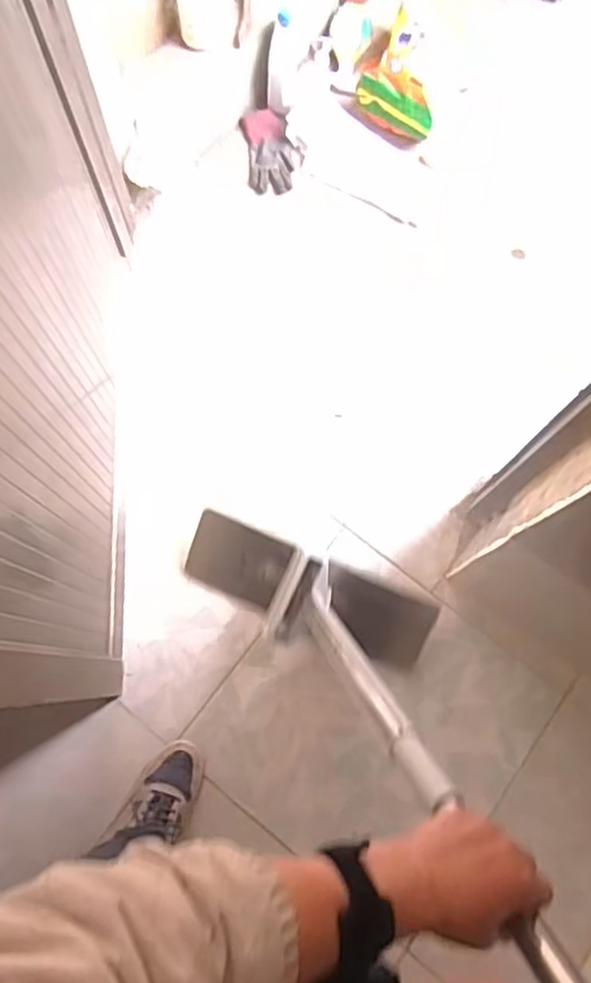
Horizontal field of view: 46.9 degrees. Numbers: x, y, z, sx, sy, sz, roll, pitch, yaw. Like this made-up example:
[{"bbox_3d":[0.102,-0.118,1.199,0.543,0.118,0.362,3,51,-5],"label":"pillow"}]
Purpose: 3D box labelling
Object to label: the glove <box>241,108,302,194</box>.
[{"bbox_3d":[-0.053,-0.777,1.538,0.120,0.034,0.203,-8,75,-4],"label":"glove"}]

